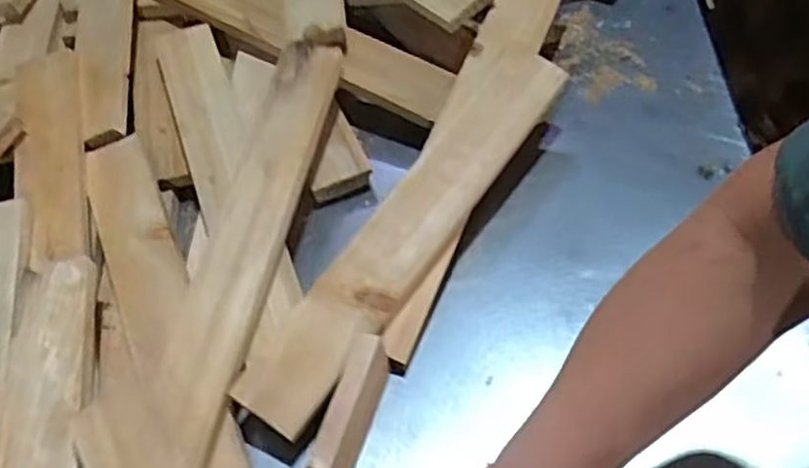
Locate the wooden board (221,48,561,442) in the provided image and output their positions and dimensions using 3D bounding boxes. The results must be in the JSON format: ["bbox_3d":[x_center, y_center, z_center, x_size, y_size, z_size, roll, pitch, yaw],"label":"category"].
[{"bbox_3d":[0.014,-0.015,0.703,0.077,0.018,0.465,40,69,-6],"label":"wooden board"}]

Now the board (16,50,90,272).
[{"bbox_3d":[-0.391,-0.101,0.808,0.059,0.021,0.329,-19,53,-3],"label":"board"}]

